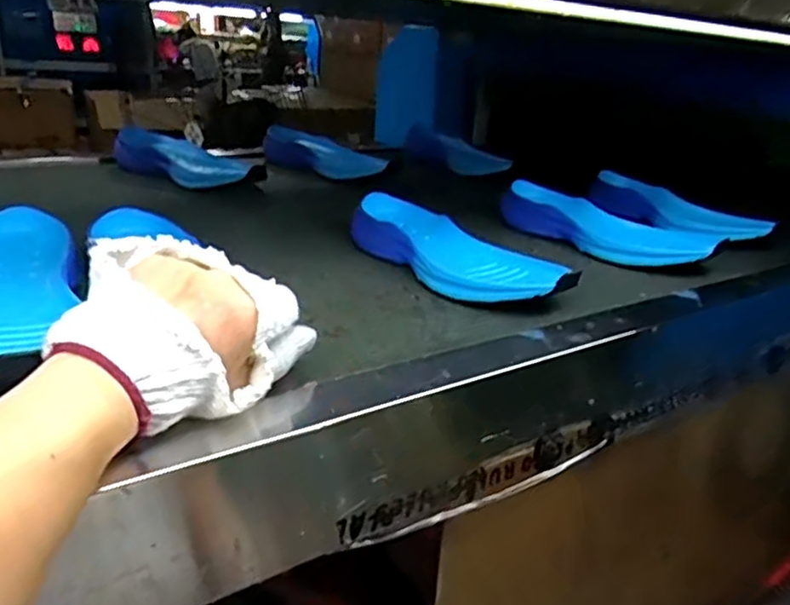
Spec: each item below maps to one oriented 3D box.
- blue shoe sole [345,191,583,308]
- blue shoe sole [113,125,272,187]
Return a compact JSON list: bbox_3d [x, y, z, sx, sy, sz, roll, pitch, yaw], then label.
[{"bbox_3d":[0.056,-0.049,0.626,0.086,0.044,0.235,-14,28,-39],"label":"blue shoe sole"},{"bbox_3d":[-0.281,-0.187,0.892,0.101,0.045,0.255,-15,29,-41],"label":"blue shoe sole"}]

